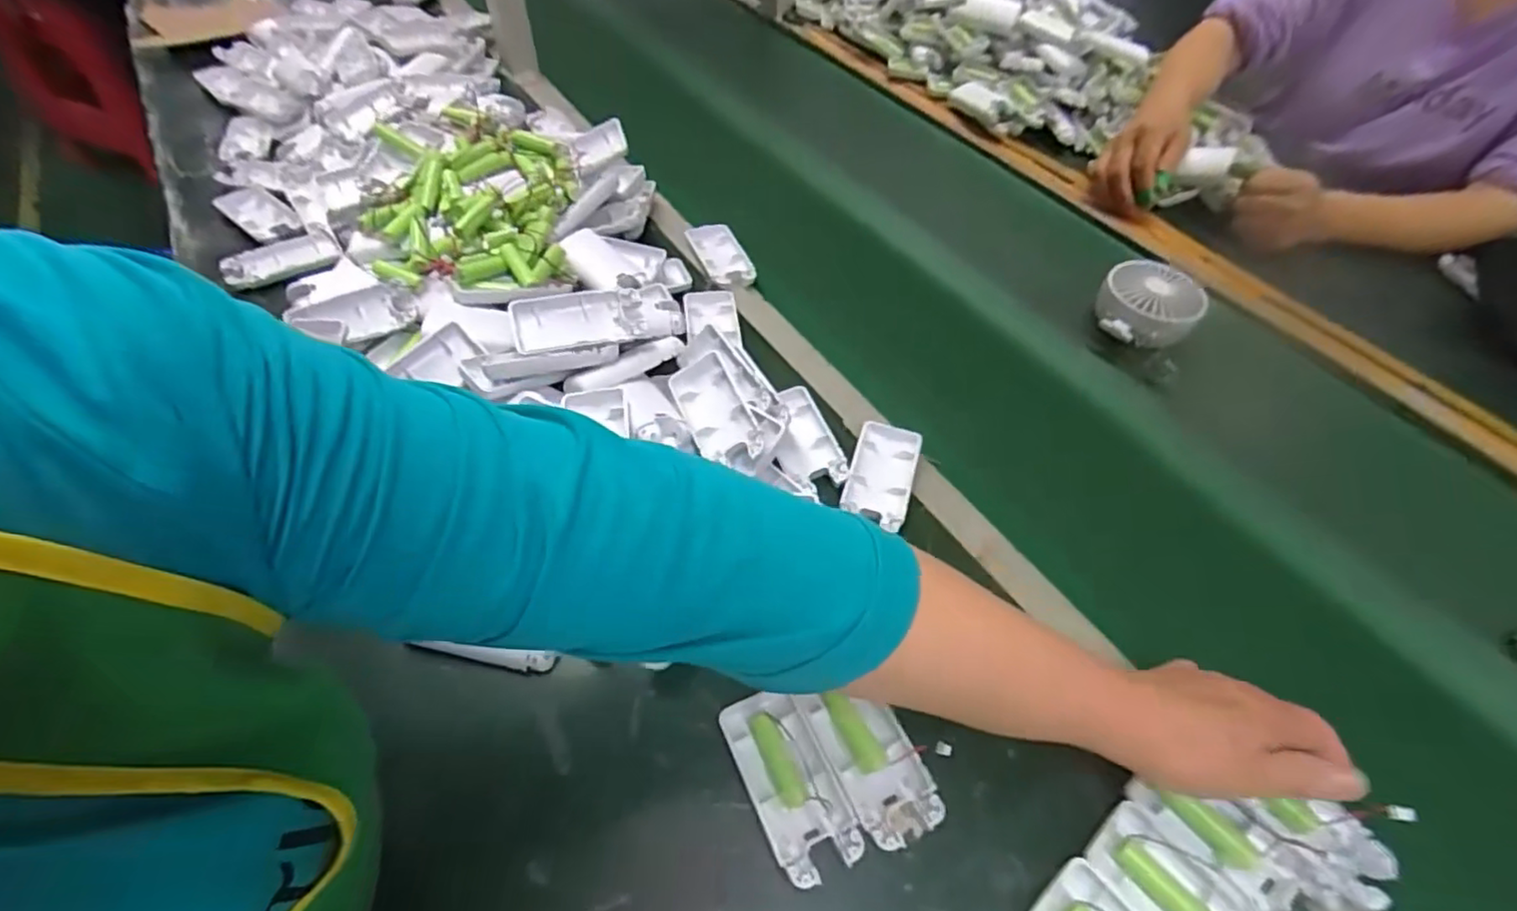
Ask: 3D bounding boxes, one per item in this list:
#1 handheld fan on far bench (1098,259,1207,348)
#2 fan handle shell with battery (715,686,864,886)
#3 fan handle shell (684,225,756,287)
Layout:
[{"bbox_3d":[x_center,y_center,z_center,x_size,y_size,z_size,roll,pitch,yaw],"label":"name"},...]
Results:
[{"bbox_3d":[0.360,-0.135,0.601,0.085,0.049,0.086,31,57,19],"label":"handheld fan on far bench"},{"bbox_3d":[0.016,0.178,0.353,0.043,0.016,0.095,-21,56,-18],"label":"fan handle shell with battery"},{"bbox_3d":[-0.037,-0.199,0.642,0.045,0.014,0.096,-18,56,-17],"label":"fan handle shell"}]

